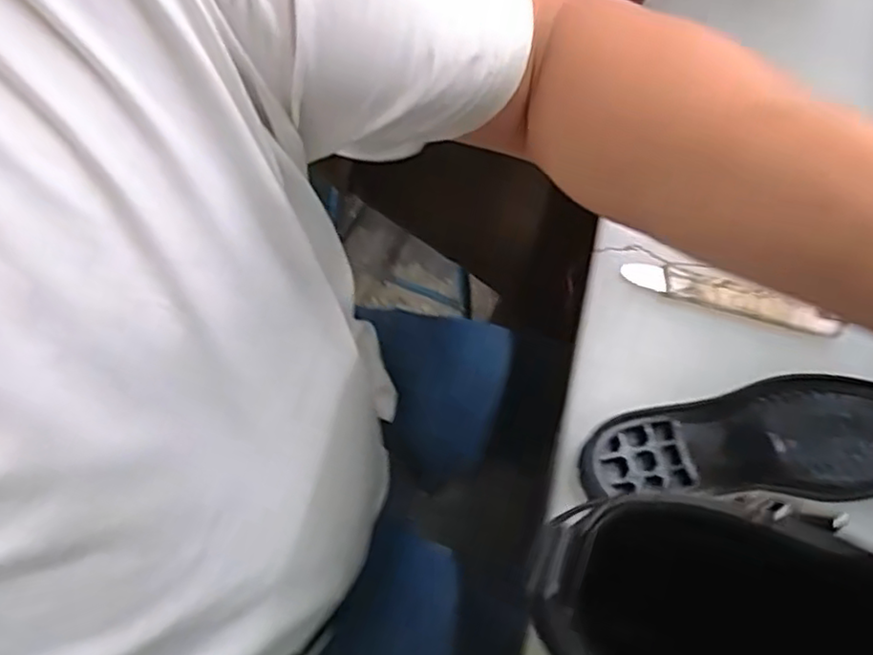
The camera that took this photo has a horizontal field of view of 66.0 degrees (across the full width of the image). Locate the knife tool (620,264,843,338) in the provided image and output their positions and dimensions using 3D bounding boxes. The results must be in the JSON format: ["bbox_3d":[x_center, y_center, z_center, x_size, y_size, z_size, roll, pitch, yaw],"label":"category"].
[{"bbox_3d":[0.227,-0.024,0.529,0.160,0.012,0.020,17,68,8],"label":"knife tool"}]

